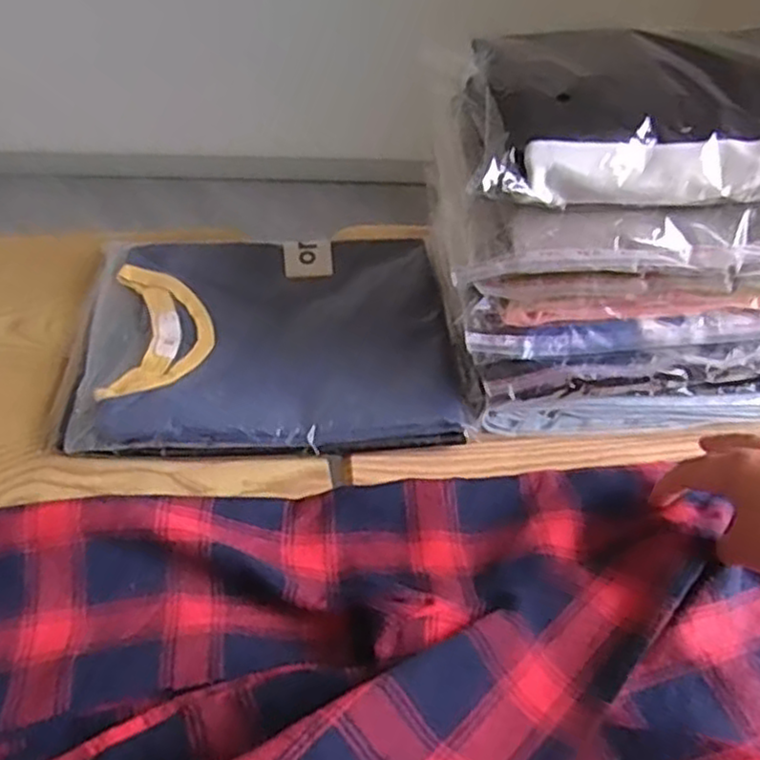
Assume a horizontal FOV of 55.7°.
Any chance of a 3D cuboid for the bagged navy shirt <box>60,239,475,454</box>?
[{"bbox_3d":[-0.085,-0.031,0.541,0.274,0.050,0.203,-1,43,-8],"label":"bagged navy shirt"}]

